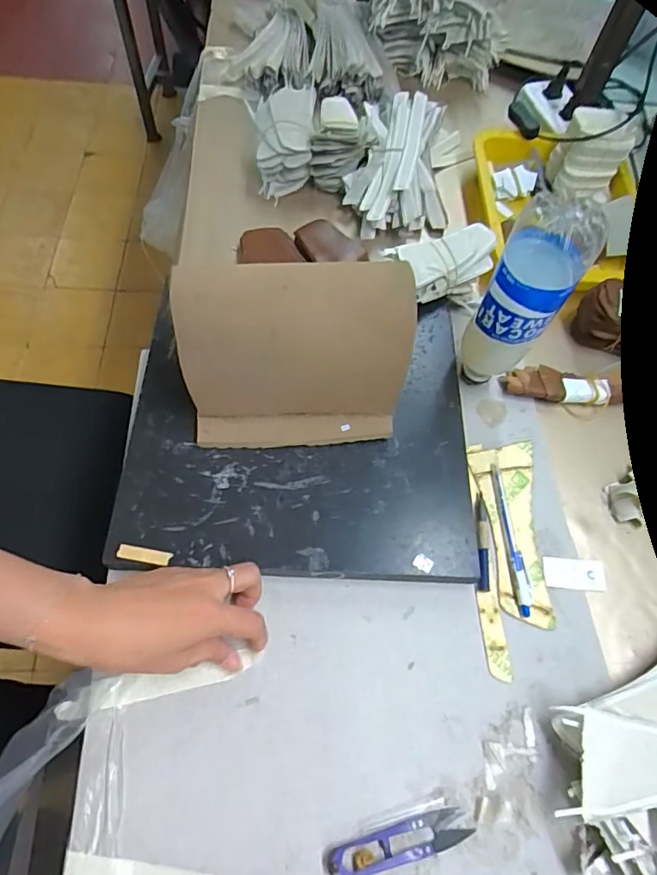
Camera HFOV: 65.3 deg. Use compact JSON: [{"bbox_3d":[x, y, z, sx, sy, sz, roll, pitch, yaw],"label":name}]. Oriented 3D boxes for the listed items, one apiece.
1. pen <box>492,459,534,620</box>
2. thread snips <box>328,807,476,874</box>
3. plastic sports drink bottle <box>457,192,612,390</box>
[{"bbox_3d":[0.162,0.087,0.456,0.014,0.010,0.135,-3,64,-5],"label":"pen"},{"bbox_3d":[0.049,0.277,0.349,0.097,0.008,0.022,-10,65,-9],"label":"thread snips"},{"bbox_3d":[0.163,-0.114,0.444,0.061,0.185,0.059,34,66,12],"label":"plastic sports drink bottle"}]

